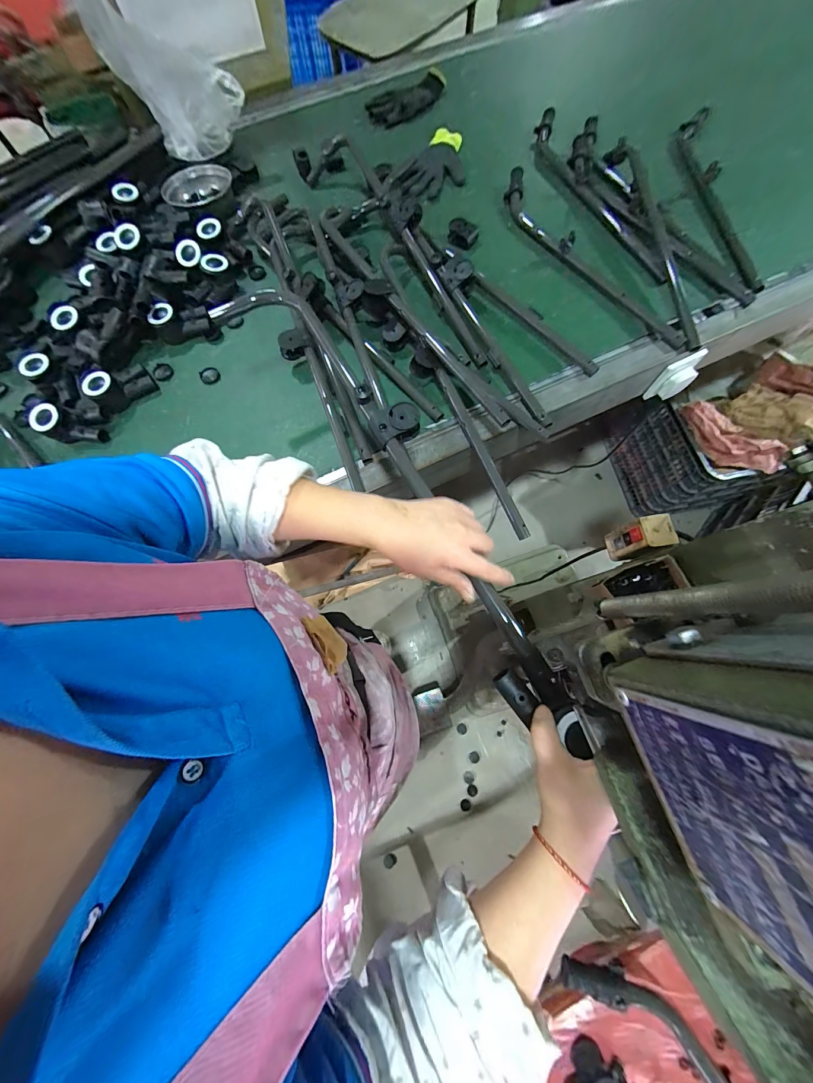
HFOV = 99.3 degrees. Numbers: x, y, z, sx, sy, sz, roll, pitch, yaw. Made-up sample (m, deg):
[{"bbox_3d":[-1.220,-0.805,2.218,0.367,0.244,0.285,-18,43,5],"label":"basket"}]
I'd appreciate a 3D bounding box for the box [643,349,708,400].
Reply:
[{"bbox_3d":[0.530,-0.318,0.677,0.081,0.084,0.037,-20,75,-4],"label":"box"}]

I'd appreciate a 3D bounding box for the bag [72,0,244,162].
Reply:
[{"bbox_3d":[-0.455,-0.889,0.661,0.217,0.228,0.129,26,77,8],"label":"bag"}]

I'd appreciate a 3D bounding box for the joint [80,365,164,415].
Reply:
[{"bbox_3d":[-0.519,-0.284,0.624,0.103,0.050,0.064,-27,76,-6],"label":"joint"}]

